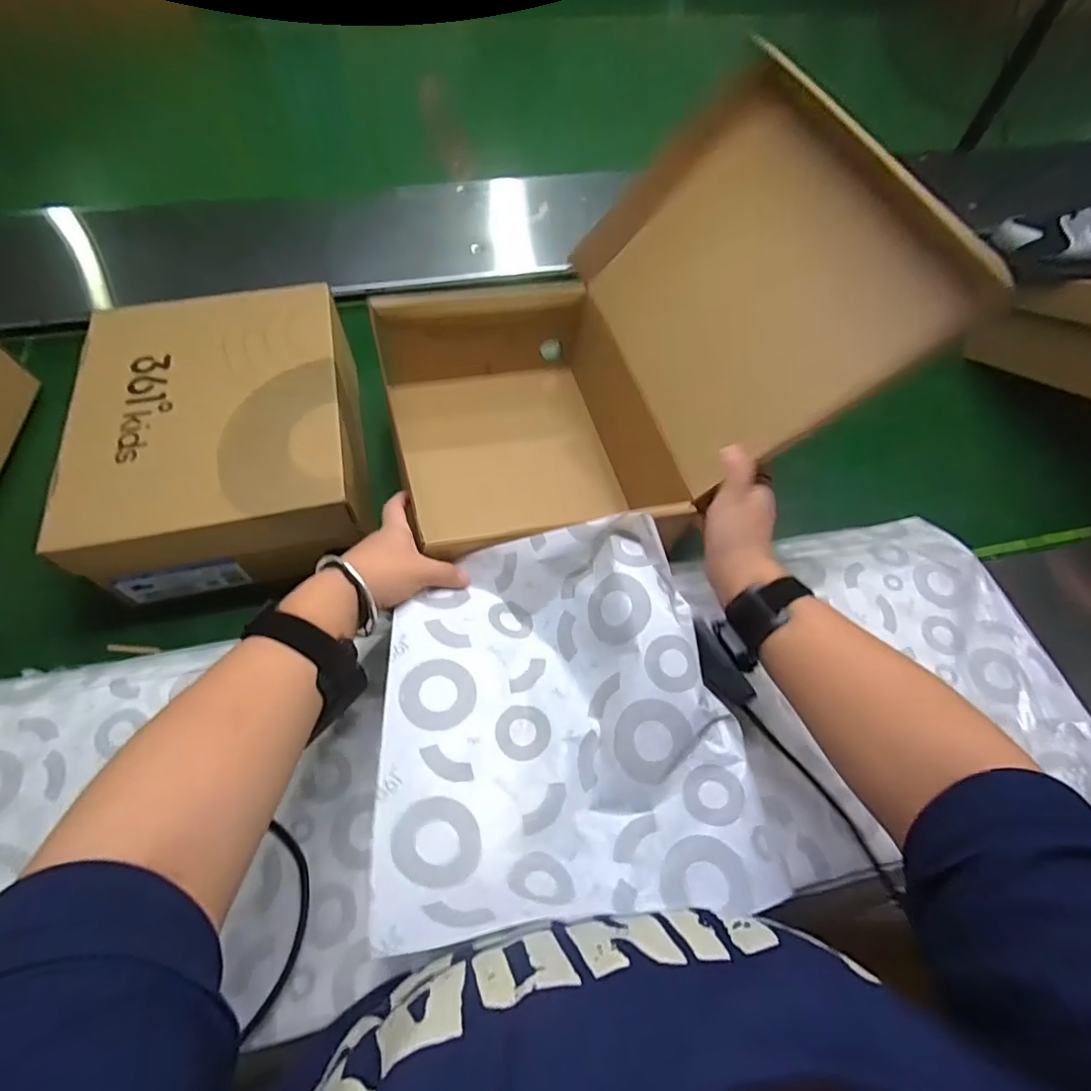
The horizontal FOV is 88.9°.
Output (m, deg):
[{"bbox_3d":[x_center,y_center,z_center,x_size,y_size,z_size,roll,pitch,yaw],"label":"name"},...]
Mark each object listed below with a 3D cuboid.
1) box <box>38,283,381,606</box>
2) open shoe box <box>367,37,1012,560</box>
[{"bbox_3d":[-0.313,-0.108,0.551,0.237,0.115,0.273,-9,61,-8],"label":"box"},{"bbox_3d":[0.038,-0.181,0.496,0.360,0.307,0.274,-9,61,-8],"label":"open shoe box"}]

